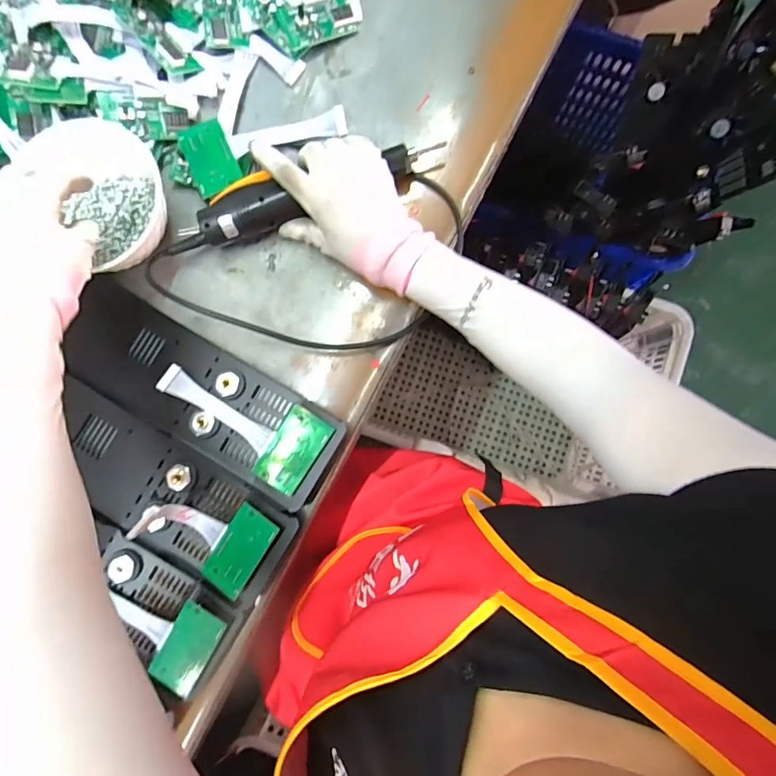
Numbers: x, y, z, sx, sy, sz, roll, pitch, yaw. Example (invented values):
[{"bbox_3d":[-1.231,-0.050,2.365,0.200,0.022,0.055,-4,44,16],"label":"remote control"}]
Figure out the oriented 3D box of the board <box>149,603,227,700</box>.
[{"bbox_3d":[-0.182,0.236,0.403,0.043,0.005,0.073,30,88,6],"label":"board"}]

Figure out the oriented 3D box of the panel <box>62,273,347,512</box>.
[{"bbox_3d":[-0.177,0.007,0.424,0.272,0.027,0.096,30,86,4],"label":"panel"}]

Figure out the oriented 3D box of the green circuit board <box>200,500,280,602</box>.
[{"bbox_3d":[-0.135,0.148,0.405,0.042,0.009,0.073,32,86,4],"label":"green circuit board"}]

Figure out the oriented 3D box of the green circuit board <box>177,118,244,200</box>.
[{"bbox_3d":[-0.174,-0.226,0.435,0.044,0.006,0.075,-24,86,-7],"label":"green circuit board"}]

